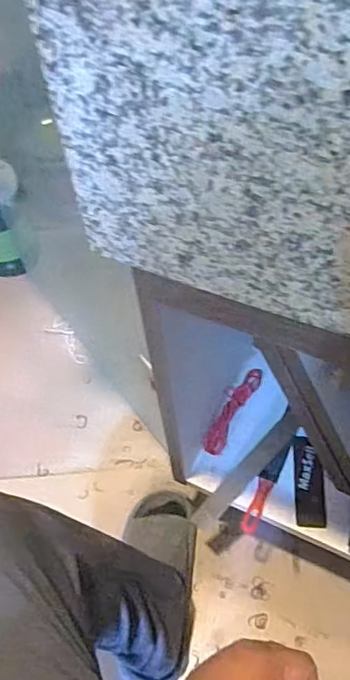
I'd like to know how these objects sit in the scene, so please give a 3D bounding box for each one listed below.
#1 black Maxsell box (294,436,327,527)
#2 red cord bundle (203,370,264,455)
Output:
[{"bbox_3d":[0.193,0.202,0.796,0.039,0.014,0.135,2,55,6],"label":"black Maxsell box"},{"bbox_3d":[0.091,0.107,0.858,0.035,0.019,0.167,21,59,18],"label":"red cord bundle"}]

